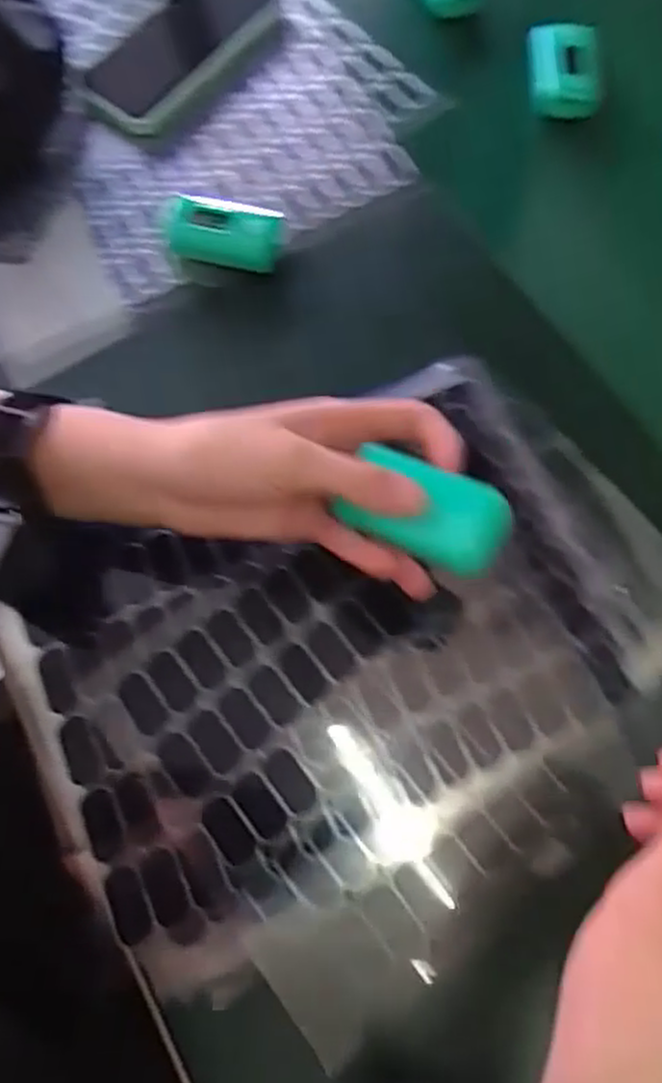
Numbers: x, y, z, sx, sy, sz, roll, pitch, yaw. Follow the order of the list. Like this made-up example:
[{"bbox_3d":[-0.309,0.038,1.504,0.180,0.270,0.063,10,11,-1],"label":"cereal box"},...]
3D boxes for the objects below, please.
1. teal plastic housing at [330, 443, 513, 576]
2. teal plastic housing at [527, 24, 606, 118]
[{"bbox_3d":[0.039,-0.012,0.300,0.063,0.019,0.031,23,71,11],"label":"teal plastic housing"},{"bbox_3d":[0.158,-0.318,0.507,0.046,0.027,0.056,1,69,3],"label":"teal plastic housing"}]

